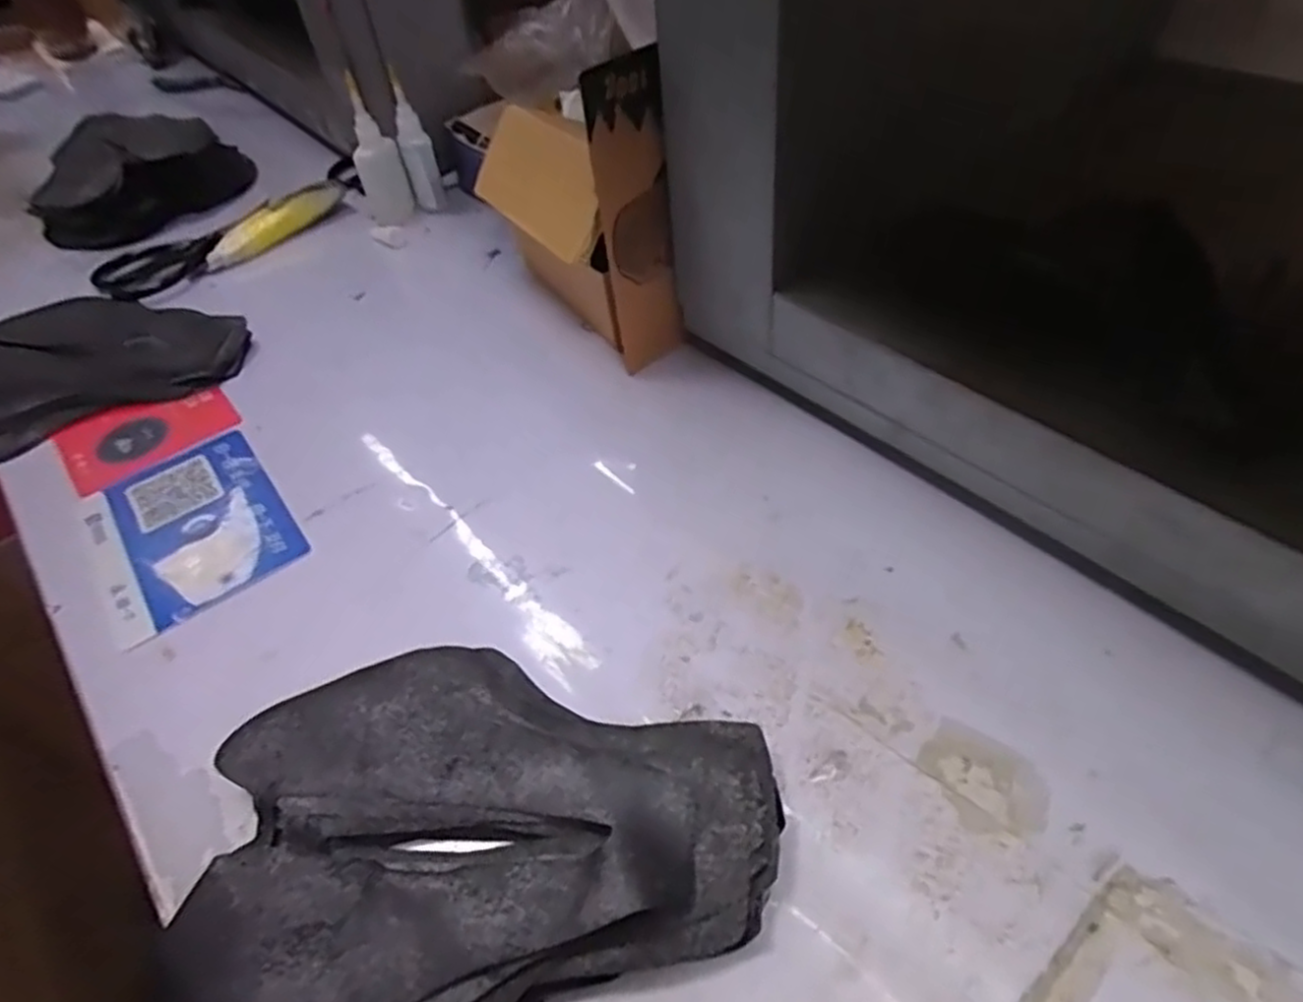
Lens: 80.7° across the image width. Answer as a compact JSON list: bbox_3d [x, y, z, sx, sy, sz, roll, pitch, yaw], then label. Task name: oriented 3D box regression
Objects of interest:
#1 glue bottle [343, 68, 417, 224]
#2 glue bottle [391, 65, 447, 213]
[{"bbox_3d":[-0.273,-0.339,0.759,0.046,0.135,0.025,-17,49,-9],"label":"glue bottle"},{"bbox_3d":[-0.240,-0.360,0.779,0.031,0.125,0.026,-17,49,-9],"label":"glue bottle"}]

